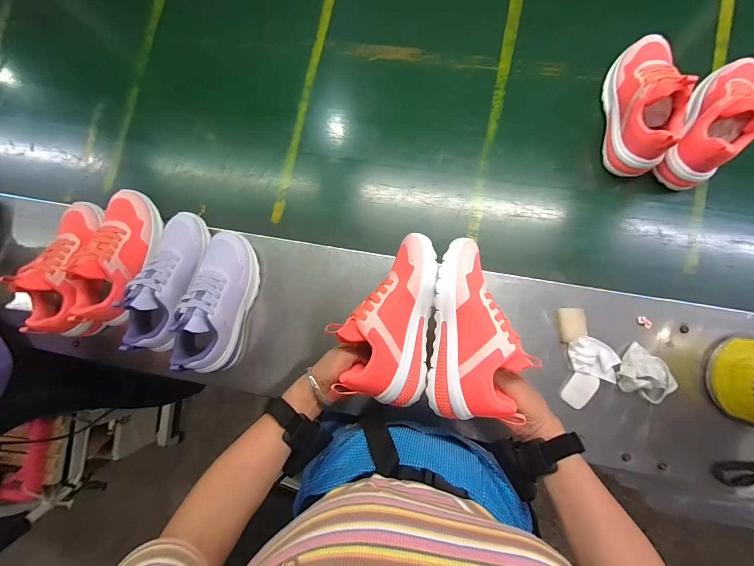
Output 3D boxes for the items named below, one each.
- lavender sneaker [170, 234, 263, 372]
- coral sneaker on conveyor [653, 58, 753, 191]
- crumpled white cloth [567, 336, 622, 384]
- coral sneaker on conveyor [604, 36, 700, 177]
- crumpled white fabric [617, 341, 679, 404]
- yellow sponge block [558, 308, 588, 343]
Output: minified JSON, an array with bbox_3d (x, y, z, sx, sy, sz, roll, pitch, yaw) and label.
[{"bbox_3d":[-0.249,0.027,0.517,0.086,0.119,0.220,3,86,4],"label":"lavender sneaker"},{"bbox_3d":[0.528,-0.252,0.502,0.071,0.134,0.208,33,89,5],"label":"coral sneaker on conveyor"},{"bbox_3d":[0.335,0.116,0.502,0.074,0.018,0.056,15,87,4],"label":"crumpled white cloth"},{"bbox_3d":[0.423,-0.292,0.514,0.070,0.133,0.211,5,87,4],"label":"coral sneaker on conveyor"},{"bbox_3d":[0.409,0.143,0.493,0.085,0.031,0.068,37,89,5],"label":"crumpled white fabric"},{"bbox_3d":[0.309,0.066,0.516,0.039,0.013,0.053,0,86,4],"label":"yellow sponge block"}]

